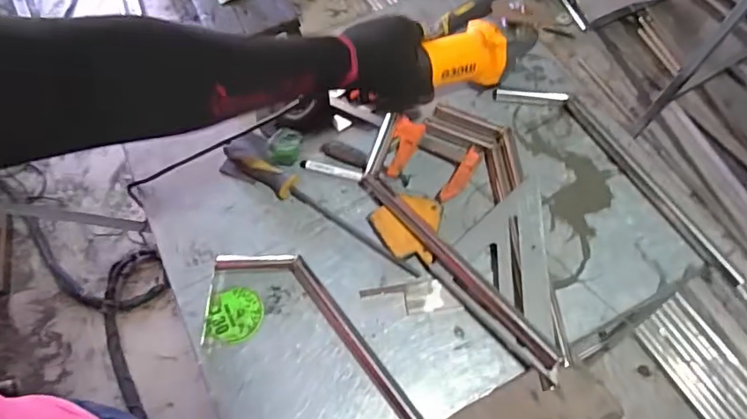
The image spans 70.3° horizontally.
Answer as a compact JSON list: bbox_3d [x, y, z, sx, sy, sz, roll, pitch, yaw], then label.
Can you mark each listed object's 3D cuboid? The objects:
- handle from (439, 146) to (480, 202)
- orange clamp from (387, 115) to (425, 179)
[{"bbox_3d":[0.110,-0.044,0.660,0.018,0.017,0.084,29,67,18],"label":"handle"},{"bbox_3d":[0.039,-0.080,0.674,0.036,0.016,0.089,14,63,11],"label":"orange clamp"}]

